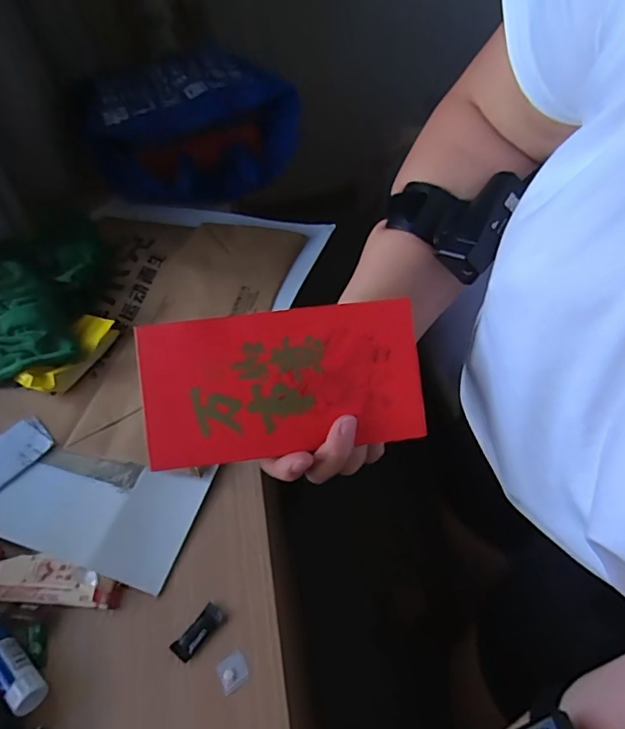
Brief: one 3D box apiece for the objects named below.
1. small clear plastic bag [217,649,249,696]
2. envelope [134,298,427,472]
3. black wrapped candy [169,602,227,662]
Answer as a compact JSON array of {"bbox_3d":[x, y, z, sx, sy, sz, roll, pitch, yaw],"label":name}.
[{"bbox_3d":[-0.060,0.231,0.380,0.021,0.004,0.023,-27,55,-16],"label":"small clear plastic bag"},{"bbox_3d":[-0.018,0.011,0.314,0.170,0.004,0.087,-7,90,-5],"label":"envelope"},{"bbox_3d":[-0.090,0.210,0.397,0.018,0.004,0.044,34,62,27],"label":"black wrapped candy"}]

